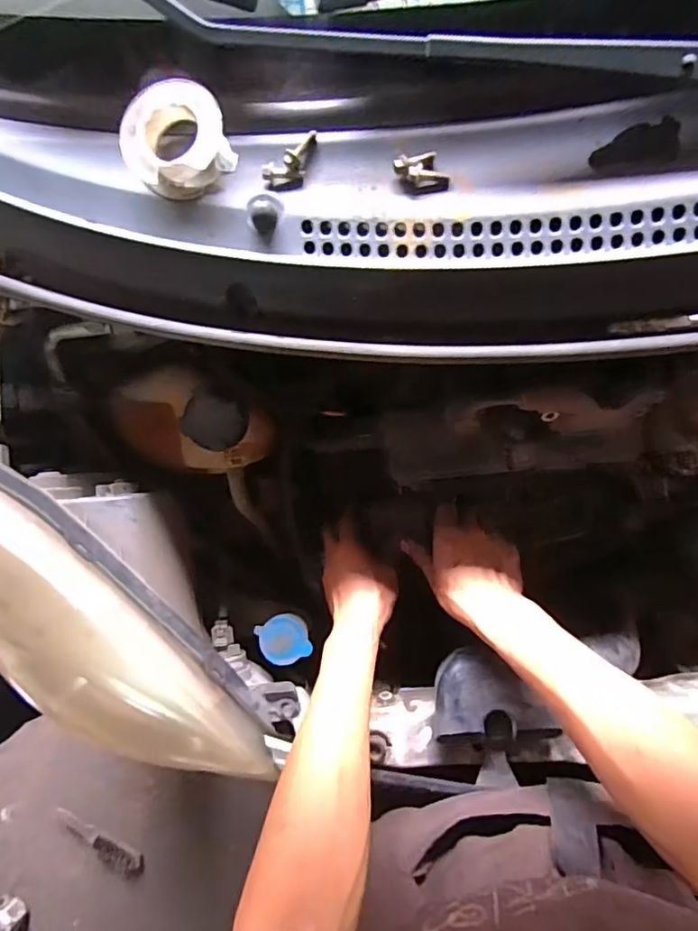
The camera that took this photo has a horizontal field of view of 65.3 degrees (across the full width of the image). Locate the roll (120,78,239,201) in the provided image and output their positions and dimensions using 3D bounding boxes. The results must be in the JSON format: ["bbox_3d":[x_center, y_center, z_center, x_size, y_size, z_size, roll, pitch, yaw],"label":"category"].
[{"bbox_3d":[-0.111,-0.211,0.355,0.064,0.027,0.063,0,89,6],"label":"roll"}]

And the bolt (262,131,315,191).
[{"bbox_3d":[-0.034,-0.194,0.353,0.043,0.013,0.018,-38,85,4],"label":"bolt"}]

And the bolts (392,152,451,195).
[{"bbox_3d":[0.047,-0.186,0.348,0.033,0.016,0.020,-10,88,6],"label":"bolts"}]

